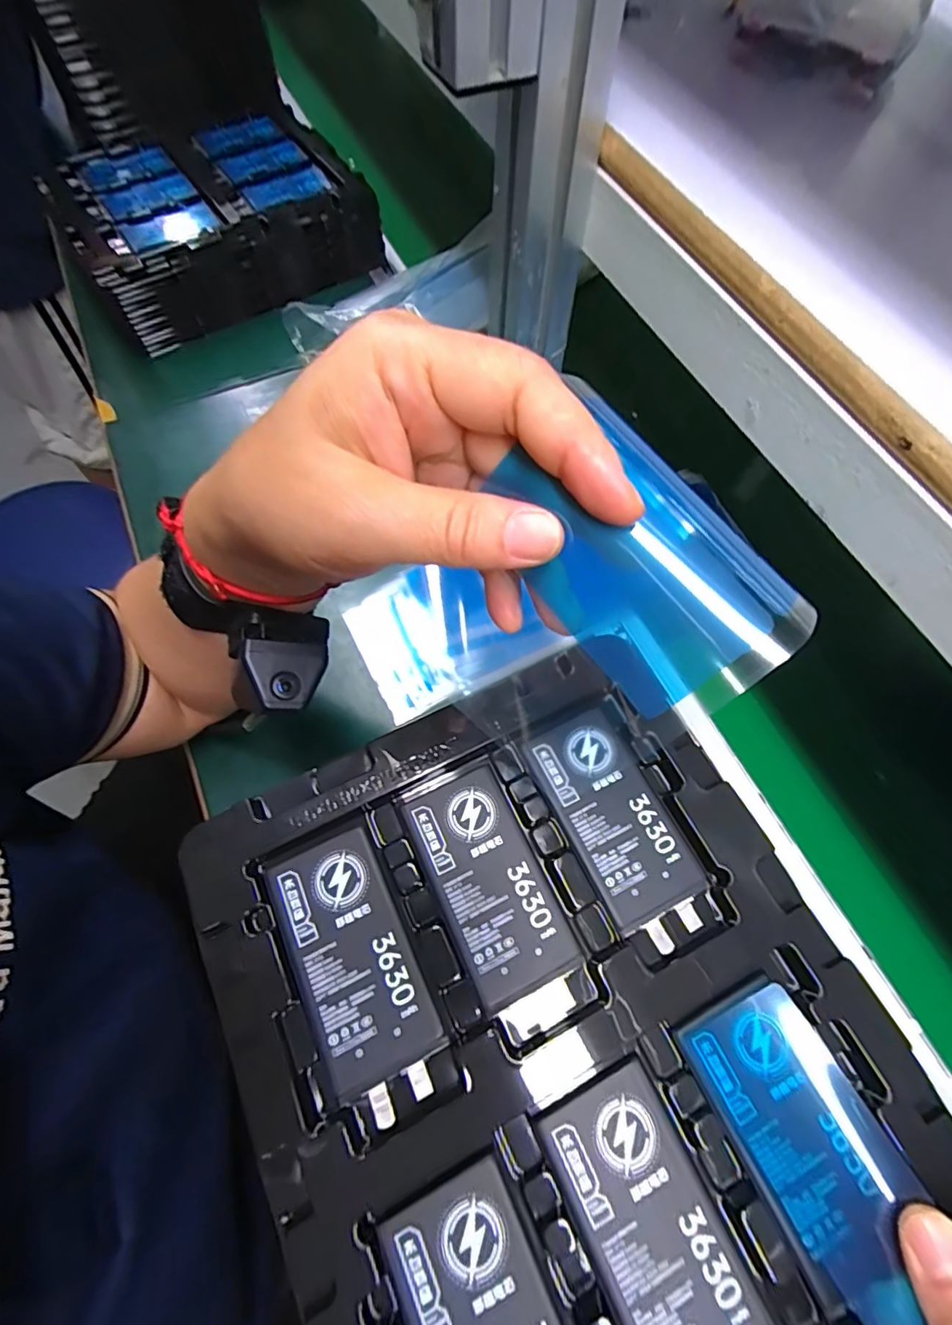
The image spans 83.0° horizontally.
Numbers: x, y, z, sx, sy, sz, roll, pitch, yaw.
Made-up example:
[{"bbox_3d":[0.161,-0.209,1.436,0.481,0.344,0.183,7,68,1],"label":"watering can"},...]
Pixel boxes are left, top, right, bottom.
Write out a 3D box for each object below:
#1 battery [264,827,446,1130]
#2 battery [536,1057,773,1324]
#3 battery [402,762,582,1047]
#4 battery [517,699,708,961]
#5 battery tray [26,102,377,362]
[{"bbox_3d":[-0.045,0.115,0.204,0.043,0.004,0.094,-23,68,-13],"label":"battery"},{"bbox_3d":[0.060,0.190,0.174,0.043,0.005,0.094,-23,68,-13],"label":"battery"},{"bbox_3d":[0.008,0.092,0.215,0.043,0.004,0.094,-23,68,-13],"label":"battery"},{"bbox_3d":[0.060,0.067,0.226,0.044,0.004,0.094,-22,68,-13],"label":"battery"},{"bbox_3d":[-0.260,-0.445,0.541,0.271,0.075,0.205,-28,69,-15],"label":"battery tray"}]

